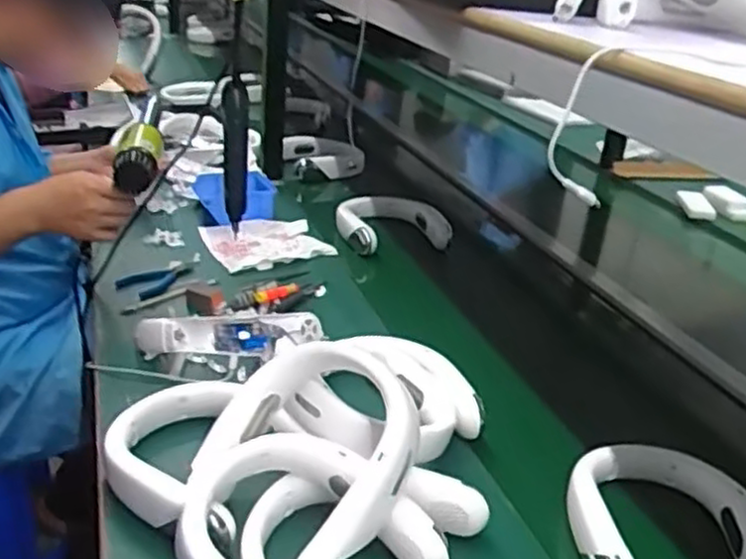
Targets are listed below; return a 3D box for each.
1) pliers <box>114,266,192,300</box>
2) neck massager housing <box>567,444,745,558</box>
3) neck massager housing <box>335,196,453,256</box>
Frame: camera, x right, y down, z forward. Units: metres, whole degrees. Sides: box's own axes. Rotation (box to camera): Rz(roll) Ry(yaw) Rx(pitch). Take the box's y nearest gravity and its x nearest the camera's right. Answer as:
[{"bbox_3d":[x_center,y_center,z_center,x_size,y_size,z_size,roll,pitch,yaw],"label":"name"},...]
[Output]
[{"bbox_3d":[-0.314,-0.002,1.089,0.054,0.017,0.112,17,30,25],"label":"pliers"},{"bbox_3d":[0.301,0.243,0.762,0.202,0.052,0.223,5,27,1],"label":"neck massager housing"},{"bbox_3d":[0.040,-0.112,1.409,0.212,0.071,0.210,3,27,-2],"label":"neck massager housing"}]

